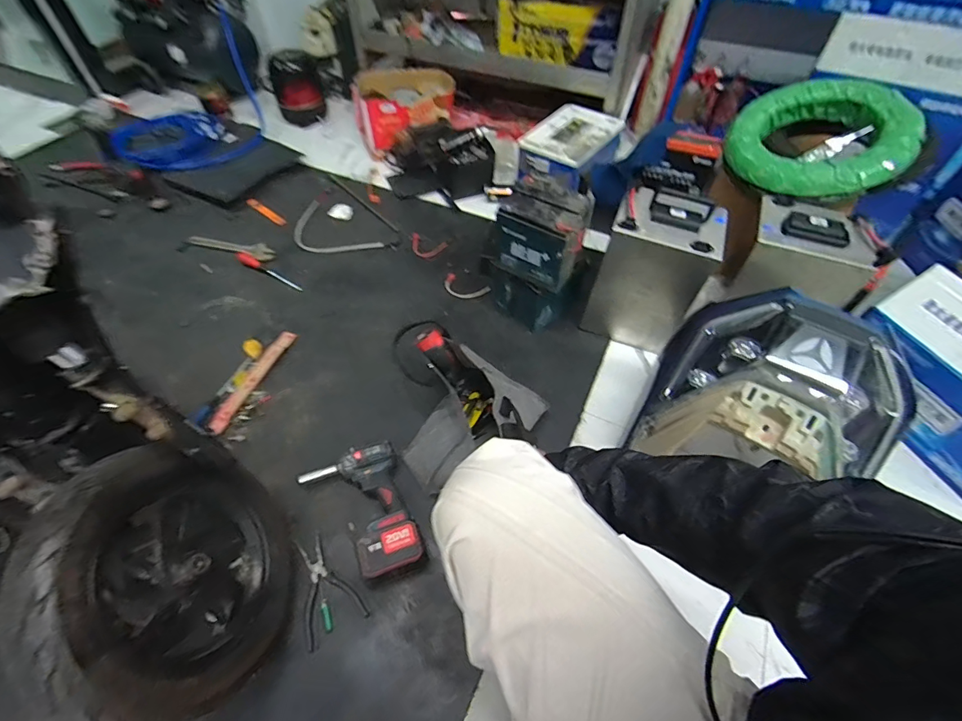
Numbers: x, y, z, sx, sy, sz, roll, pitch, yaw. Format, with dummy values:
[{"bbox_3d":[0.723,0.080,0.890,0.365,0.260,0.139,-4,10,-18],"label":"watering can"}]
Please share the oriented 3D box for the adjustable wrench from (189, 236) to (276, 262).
[{"bbox_3d":[-0.776,-0.360,1.384,0.293,0.015,0.062,15,55,7],"label":"adjustable wrench"}]

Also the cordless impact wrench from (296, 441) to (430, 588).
[{"bbox_3d":[-0.235,0.301,0.869,0.194,0.080,0.264,-18,55,-14],"label":"cordless impact wrench"}]

